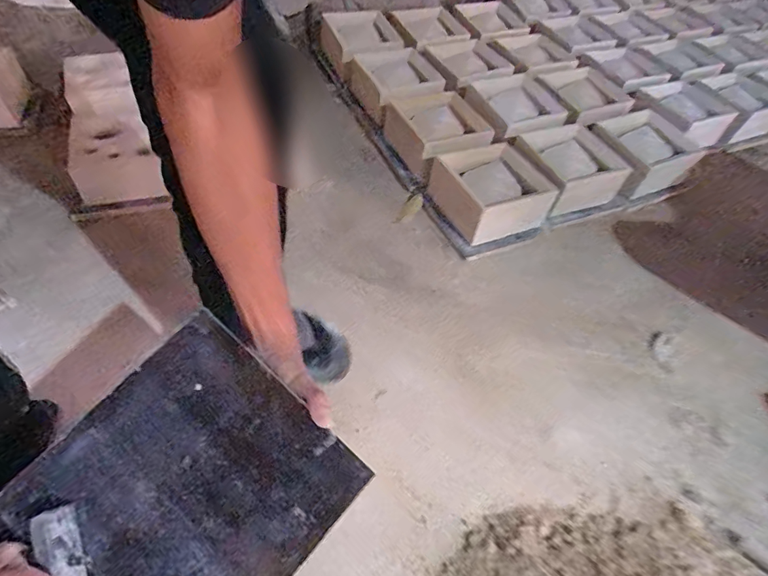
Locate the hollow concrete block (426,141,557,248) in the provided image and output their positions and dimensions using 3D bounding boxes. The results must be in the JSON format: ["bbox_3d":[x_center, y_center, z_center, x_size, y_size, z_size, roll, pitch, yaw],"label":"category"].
[{"bbox_3d":[0.236,-0.226,0.970,0.199,0.094,0.226,-18,57,-21],"label":"hollow concrete block"}]

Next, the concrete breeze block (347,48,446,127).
[{"bbox_3d":[0.026,-0.579,1.208,0.236,0.088,0.255,-16,56,-20],"label":"concrete breeze block"}]

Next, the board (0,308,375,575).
[{"bbox_3d":[-0.174,0.177,0.377,0.232,0.010,0.231,40,74,12],"label":"board"}]

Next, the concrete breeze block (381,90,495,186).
[{"bbox_3d":[0.129,-0.405,1.088,0.205,0.086,0.252,-19,57,-22],"label":"concrete breeze block"}]

